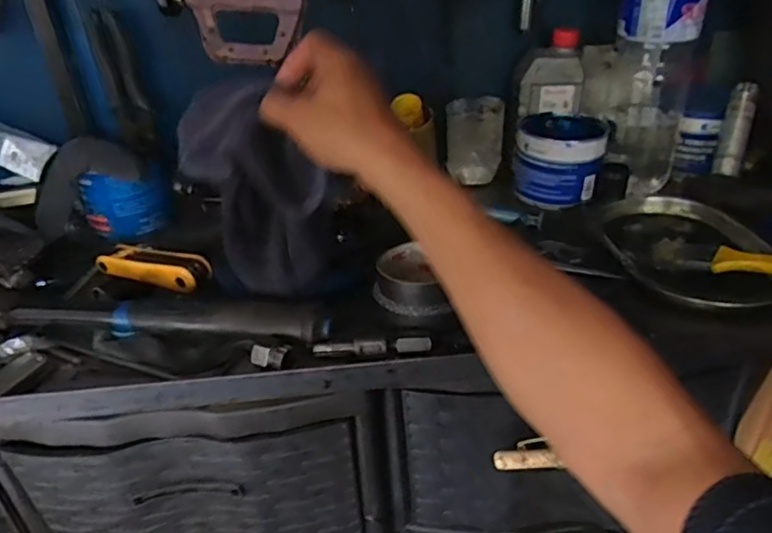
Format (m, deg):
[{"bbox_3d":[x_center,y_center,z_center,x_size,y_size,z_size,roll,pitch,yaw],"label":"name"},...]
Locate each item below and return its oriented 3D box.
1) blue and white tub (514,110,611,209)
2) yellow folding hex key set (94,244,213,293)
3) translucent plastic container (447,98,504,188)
[{"bbox_3d":[0.217,-0.133,0.748,0.104,0.080,0.108,11,35,23],"label":"blue and white tub"},{"bbox_3d":[-0.243,-0.002,0.631,0.126,0.021,0.041,11,35,23],"label":"yellow folding hex key set"},{"bbox_3d":[0.116,-0.163,0.789,0.072,0.098,0.046,2,32,10],"label":"translucent plastic container"}]

